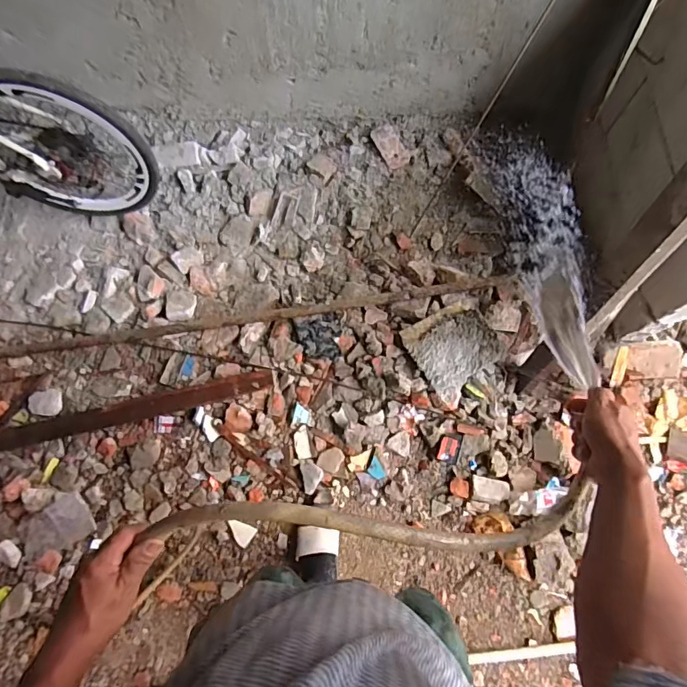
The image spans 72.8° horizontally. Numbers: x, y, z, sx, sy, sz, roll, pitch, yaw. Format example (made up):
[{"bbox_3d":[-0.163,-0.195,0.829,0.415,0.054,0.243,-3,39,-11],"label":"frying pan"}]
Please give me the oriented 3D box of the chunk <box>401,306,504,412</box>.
[{"bbox_3d":[0.321,0.016,1.310,0.240,0.072,0.250,-31,74,-9],"label":"chunk"}]

